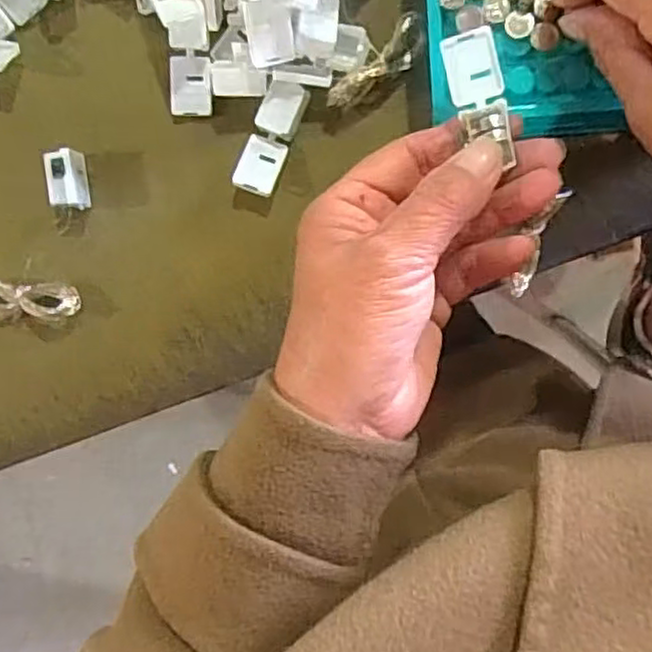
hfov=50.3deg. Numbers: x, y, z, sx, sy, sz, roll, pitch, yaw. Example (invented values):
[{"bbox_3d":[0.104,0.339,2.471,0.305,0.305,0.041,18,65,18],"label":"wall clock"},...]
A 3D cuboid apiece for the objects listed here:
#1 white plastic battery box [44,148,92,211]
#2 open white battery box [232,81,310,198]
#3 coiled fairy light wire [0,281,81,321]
[{"bbox_3d":[-0.121,-0.068,0.329,0.013,0.020,0.027,-10,95,6],"label":"white plastic battery box"},{"bbox_3d":[-0.025,-0.087,0.324,0.019,0.016,0.051,22,97,3],"label":"open white battery box"},{"bbox_3d":[-0.145,-0.012,0.339,0.050,0.012,0.019,3,96,5],"label":"coiled fairy light wire"}]

